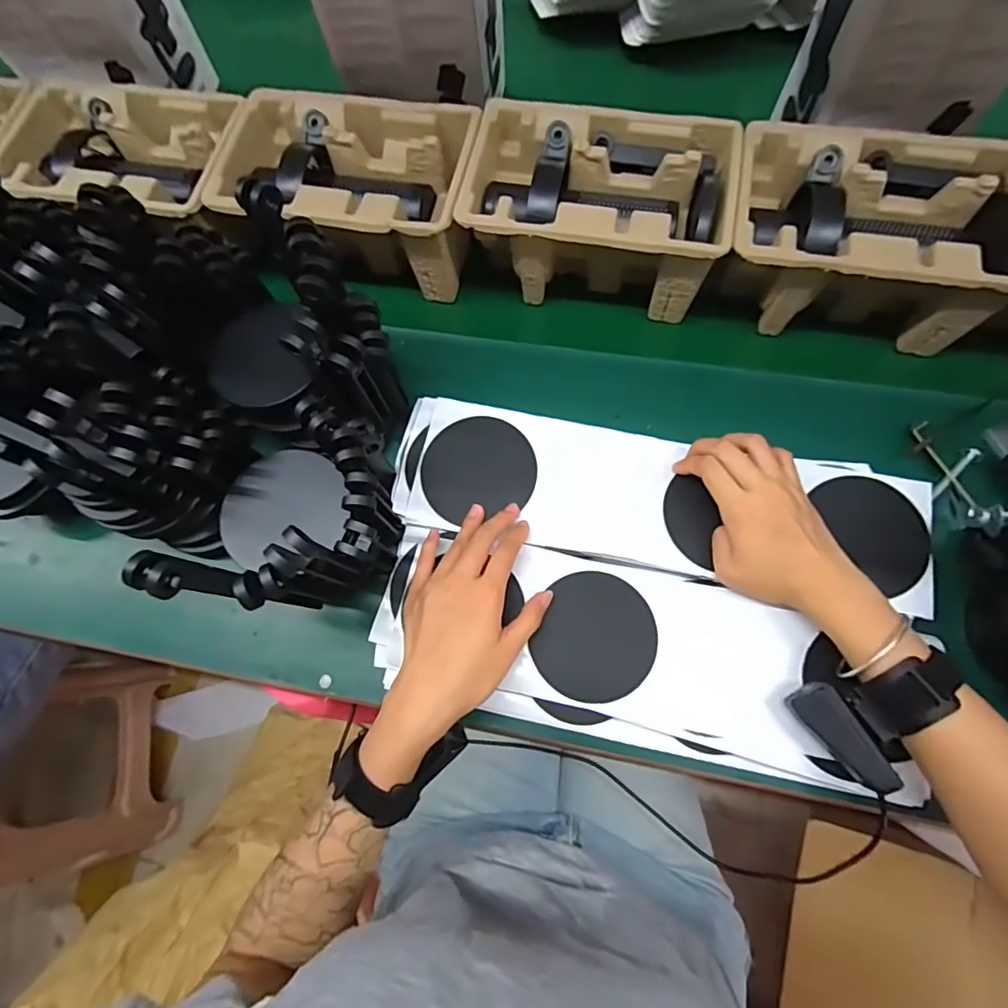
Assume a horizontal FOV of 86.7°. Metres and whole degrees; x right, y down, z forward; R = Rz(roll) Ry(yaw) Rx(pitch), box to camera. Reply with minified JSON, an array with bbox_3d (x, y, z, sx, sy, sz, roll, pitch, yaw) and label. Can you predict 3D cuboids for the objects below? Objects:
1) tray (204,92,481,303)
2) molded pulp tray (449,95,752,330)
[{"bbox_3d":[-0.140,-0.303,0.520,0.231,0.091,0.156,12,73,6],"label":"tray"},{"bbox_3d":[0.083,-0.269,0.499,0.224,0.101,0.139,9,73,5],"label":"molded pulp tray"}]

